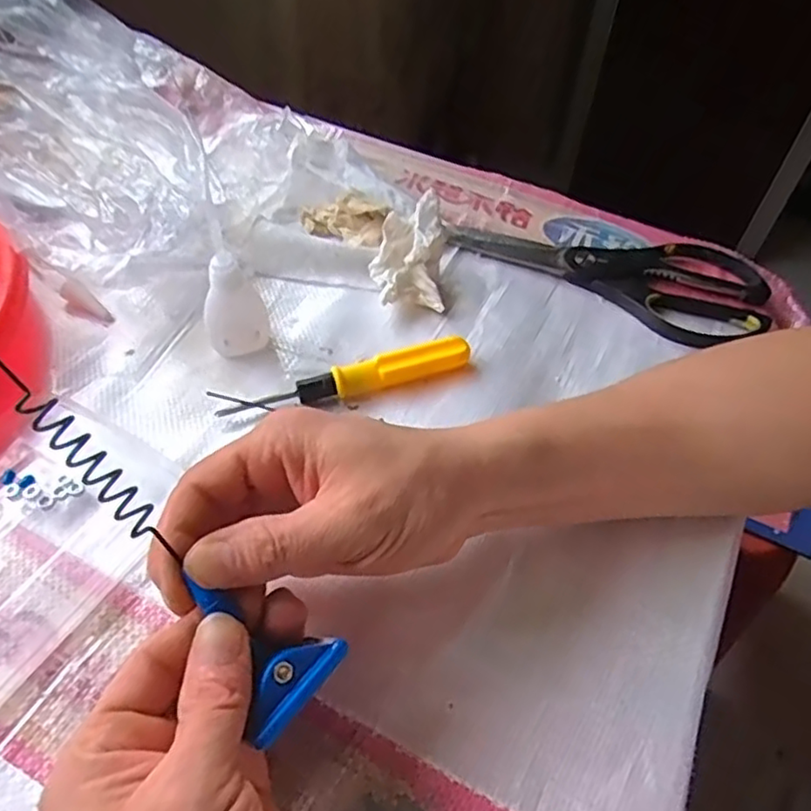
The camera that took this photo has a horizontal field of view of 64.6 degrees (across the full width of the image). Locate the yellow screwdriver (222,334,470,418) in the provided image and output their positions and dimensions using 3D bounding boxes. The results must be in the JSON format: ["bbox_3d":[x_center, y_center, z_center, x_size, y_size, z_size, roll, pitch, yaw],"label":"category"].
[{"bbox_3d":[-0.031,-0.014,0.360,0.138,0.023,0.014,-12,53,-13],"label":"yellow screwdriver"}]

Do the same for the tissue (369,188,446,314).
[{"bbox_3d":[0.002,-0.093,0.399,0.044,0.054,0.048,-2,51,-5],"label":"tissue"}]

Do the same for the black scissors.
[{"bbox_3d":[0.137,-0.097,0.436,0.203,0.011,0.095,24,54,15],"label":"black scissors"}]

